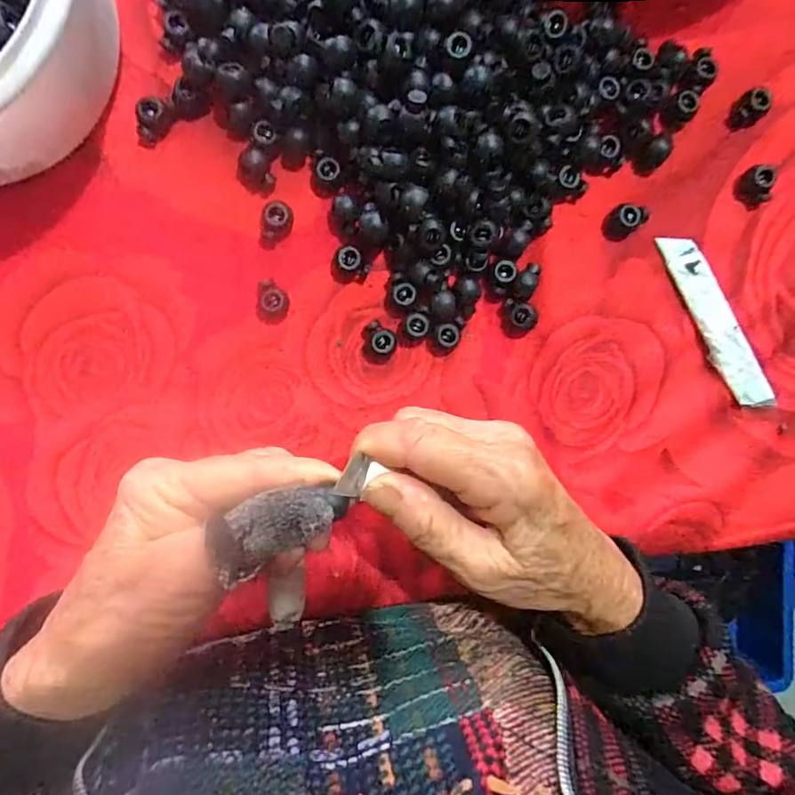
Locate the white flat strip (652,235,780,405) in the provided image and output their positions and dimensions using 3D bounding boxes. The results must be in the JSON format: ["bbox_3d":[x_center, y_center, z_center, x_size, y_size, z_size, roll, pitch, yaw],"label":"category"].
[{"bbox_3d":[0.170,-0.040,0.276,0.020,0.007,0.101,-29,94,-5],"label":"white flat strip"}]

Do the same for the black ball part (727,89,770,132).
[{"bbox_3d":[0.185,-0.152,0.274,0.016,0.012,0.015,0,91,-6],"label":"black ball part"}]

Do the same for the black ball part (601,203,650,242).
[{"bbox_3d":[0.118,-0.092,0.270,0.016,0.010,0.020,37,87,-6],"label":"black ball part"}]

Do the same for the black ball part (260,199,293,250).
[{"bbox_3d":[-0.062,-0.087,0.264,0.013,0.010,0.022,18,89,-6],"label":"black ball part"}]

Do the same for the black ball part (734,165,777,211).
[{"bbox_3d":[0.189,-0.111,0.275,0.016,0.012,0.019,-29,94,-5],"label":"black ball part"}]

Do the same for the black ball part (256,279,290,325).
[{"bbox_3d":[-0.064,-0.048,0.267,0.015,0.010,0.020,18,89,-6],"label":"black ball part"}]

